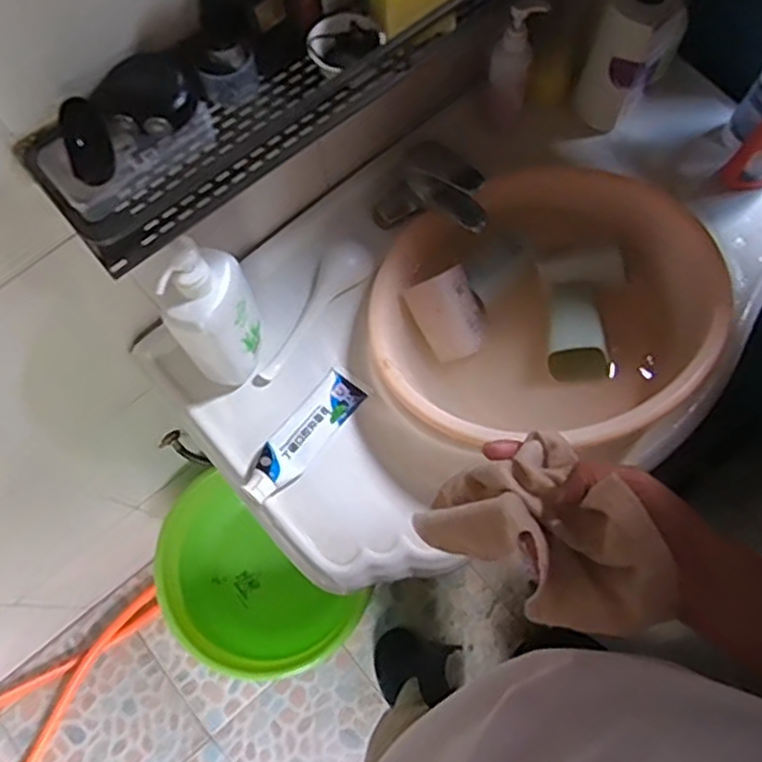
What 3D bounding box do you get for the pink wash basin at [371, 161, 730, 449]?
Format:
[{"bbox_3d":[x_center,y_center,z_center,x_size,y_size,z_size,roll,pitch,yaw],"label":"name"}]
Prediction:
[{"bbox_3d":[0.176,-0.084,0.784,0.383,0.141,0.335,-33,73,-8],"label":"pink wash basin"}]

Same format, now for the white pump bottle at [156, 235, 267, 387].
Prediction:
[{"bbox_3d":[-0.166,-0.071,0.711,0.061,0.218,0.097,35,76,13],"label":"white pump bottle"}]

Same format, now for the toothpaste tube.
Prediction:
[{"bbox_3d":[-0.083,0.057,0.778,0.051,0.032,0.168,37,77,14],"label":"toothpaste tube"}]

